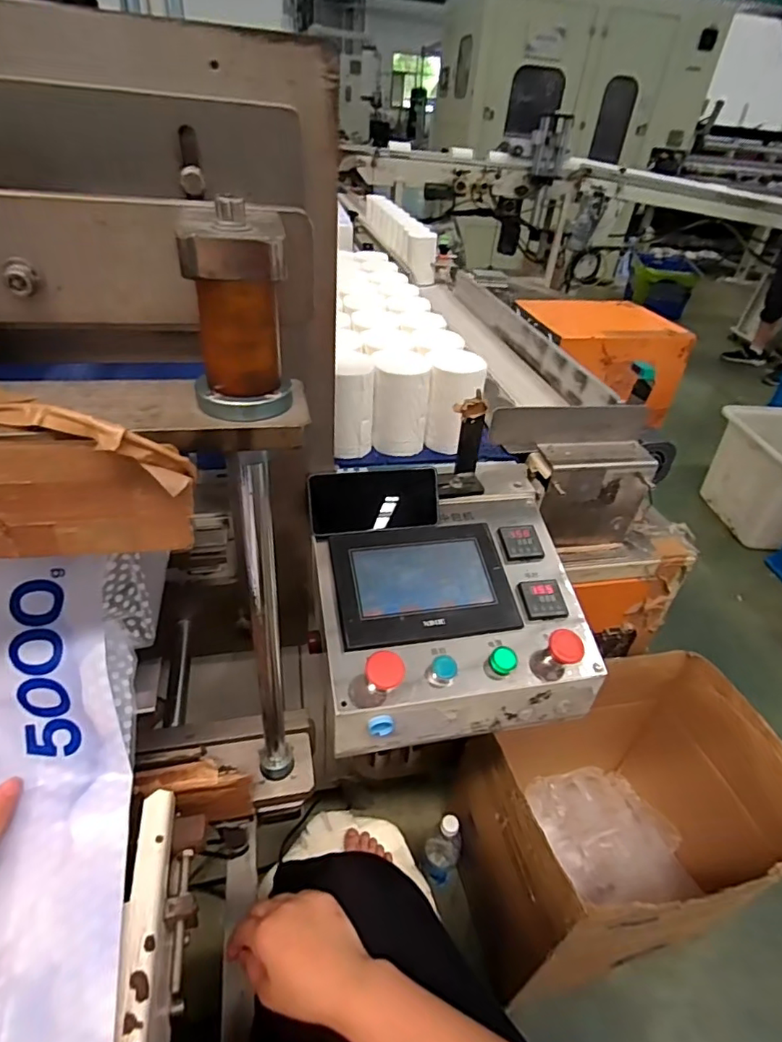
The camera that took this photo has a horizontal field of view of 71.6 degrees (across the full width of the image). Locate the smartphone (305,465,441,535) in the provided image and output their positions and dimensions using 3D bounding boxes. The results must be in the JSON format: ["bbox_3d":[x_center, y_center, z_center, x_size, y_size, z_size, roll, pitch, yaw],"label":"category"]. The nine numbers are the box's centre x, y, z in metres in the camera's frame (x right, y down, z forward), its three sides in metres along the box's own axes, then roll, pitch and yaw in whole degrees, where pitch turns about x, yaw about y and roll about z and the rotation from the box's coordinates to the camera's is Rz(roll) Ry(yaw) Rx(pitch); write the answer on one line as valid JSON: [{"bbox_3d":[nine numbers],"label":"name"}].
[{"bbox_3d":[-0.019,-0.025,0.669,0.159,0.074,0.009,-6,6,-12],"label":"smartphone"}]

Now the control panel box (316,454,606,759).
[{"bbox_3d":[0.063,0.089,0.688,0.311,0.140,0.310,-5,39,-13],"label":"control panel box"}]

